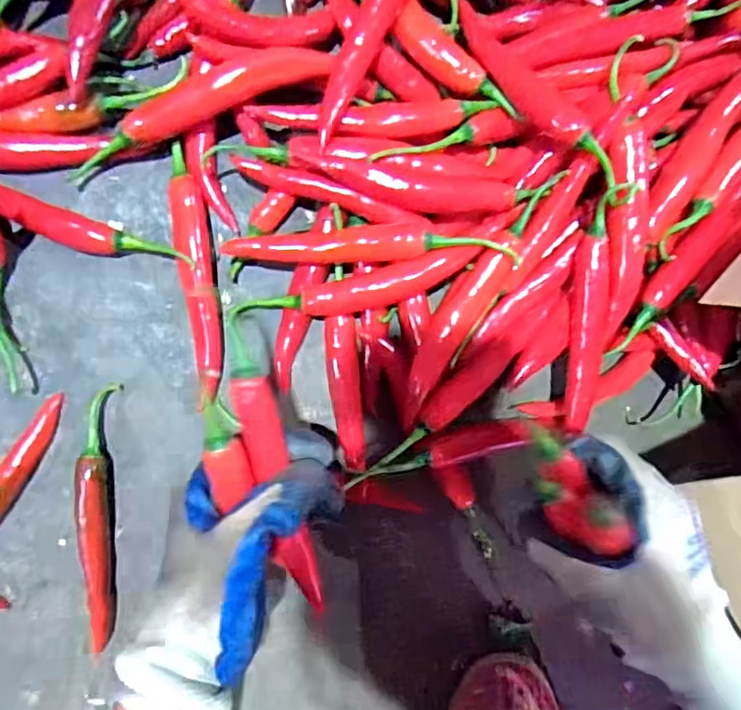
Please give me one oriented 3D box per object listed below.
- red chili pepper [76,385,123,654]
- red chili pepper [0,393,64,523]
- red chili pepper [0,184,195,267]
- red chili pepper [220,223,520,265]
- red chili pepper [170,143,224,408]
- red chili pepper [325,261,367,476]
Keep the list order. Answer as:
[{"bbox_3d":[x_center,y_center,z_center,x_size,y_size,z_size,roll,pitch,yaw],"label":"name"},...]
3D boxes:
[{"bbox_3d":[-0.171,0.101,0.357,0.021,0.020,0.159,1,93,-8],"label":"red chili pepper"},{"bbox_3d":[-0.225,0.080,0.347,0.022,0.023,0.119,35,88,-9],"label":"red chili pepper"},{"bbox_3d":[-0.171,-0.072,0.349,0.119,0.018,0.020,20,90,-9],"label":"red chili pepper"},{"bbox_3d":[-0.003,-0.071,0.361,0.183,0.024,0.025,0,93,9],"label":"red chili pepper"},{"bbox_3d":[-0.109,-0.049,0.360,0.021,0.019,0.156,-7,94,-8],"label":"red chili pepper"},{"bbox_3d":[-0.017,0.009,0.374,0.021,0.012,0.129,-8,94,-8],"label":"red chili pepper"}]

